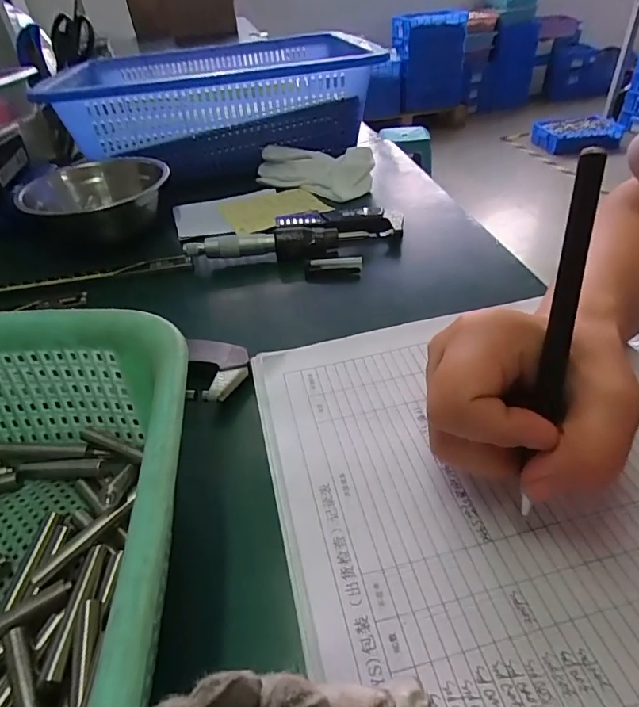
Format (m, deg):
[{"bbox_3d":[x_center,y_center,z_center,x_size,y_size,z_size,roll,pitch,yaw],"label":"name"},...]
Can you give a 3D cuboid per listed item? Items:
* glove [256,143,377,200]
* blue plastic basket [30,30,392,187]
[{"bbox_3d":[-0.004,-0.195,0.493,0.121,0.034,0.055,15,43,24],"label":"glove"},{"bbox_3d":[-0.113,-0.297,0.558,0.334,0.112,0.256,-9,39,-5],"label":"blue plastic basket"}]

